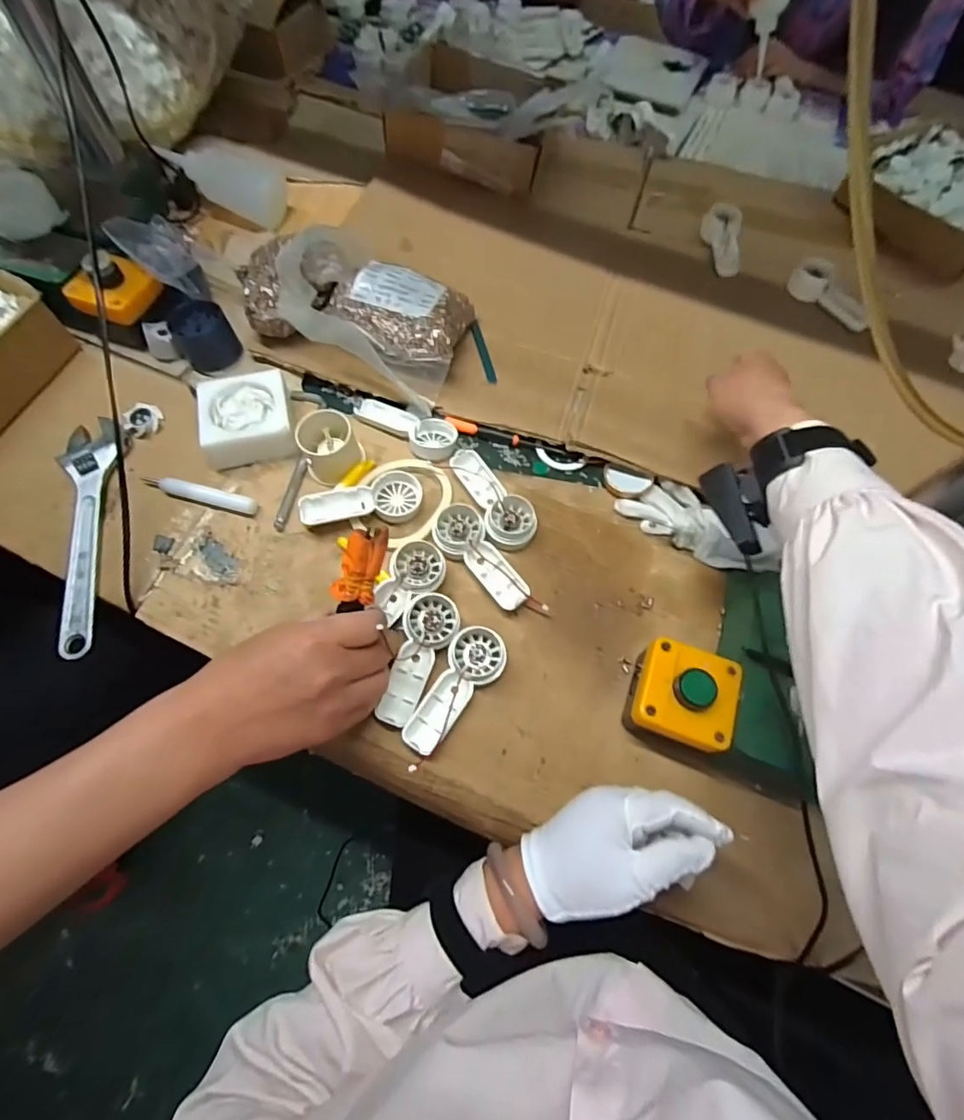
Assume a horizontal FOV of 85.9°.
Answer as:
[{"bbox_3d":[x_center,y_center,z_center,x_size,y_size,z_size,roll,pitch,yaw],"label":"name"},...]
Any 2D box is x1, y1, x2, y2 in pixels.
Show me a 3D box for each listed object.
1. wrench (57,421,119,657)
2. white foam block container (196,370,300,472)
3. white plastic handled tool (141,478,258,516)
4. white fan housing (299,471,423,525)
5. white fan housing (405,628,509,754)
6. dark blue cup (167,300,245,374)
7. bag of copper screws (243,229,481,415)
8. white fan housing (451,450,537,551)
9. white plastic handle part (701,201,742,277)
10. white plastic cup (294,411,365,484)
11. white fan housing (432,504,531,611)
[{"bbox_3d":[-0.366,-0.033,0.472,0.041,0.016,0.242,-8,62,-10],"label":"wrench"},{"bbox_3d":[-0.229,-0.138,0.512,0.086,0.036,0.093,-11,67,-7],"label":"white foam block container"},{"bbox_3d":[-0.271,-0.062,0.495,0.113,0.021,0.017,15,61,3],"label":"white plastic handled tool"},{"bbox_3d":[-0.114,-0.059,0.492,0.109,0.019,0.045,-7,62,-10],"label":"white fan housing"},{"bbox_3d":[-0.019,0.108,0.426,0.046,0.019,0.110,26,62,9],"label":"white fan housing"},{"bbox_3d":[-0.296,-0.242,0.552,0.055,0.055,0.056,2,61,-4],"label":"dark blue cup"},{"bbox_3d":[-0.126,-0.266,0.527,0.218,0.113,0.147,21,67,8],"label":"bag of copper screws"},{"bbox_3d":[0.012,-0.061,0.501,0.048,0.024,0.111,-20,65,-16],"label":"white fan housing"},{"bbox_3d":[0.306,-0.410,0.661,0.045,0.029,0.102,11,61,1],"label":"white plastic handle part"},{"bbox_3d":[-0.148,-0.115,0.503,0.060,0.043,0.052,-37,70,-22],"label":"white plastic cup"},{"bbox_3d":[-0.003,-0.002,0.471,0.047,0.024,0.114,-33,69,-21],"label":"white fan housing"}]

